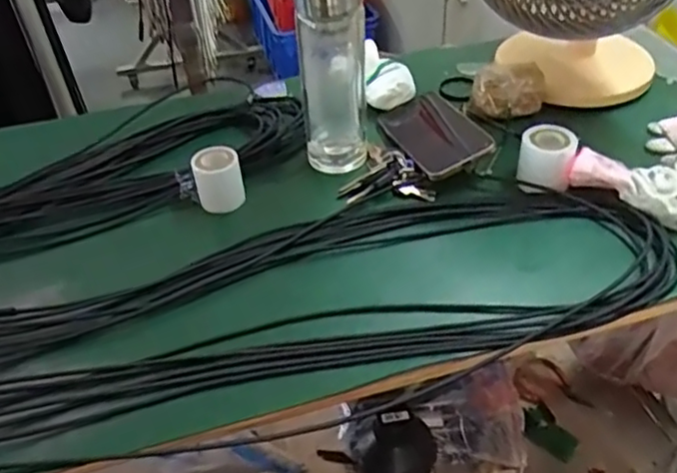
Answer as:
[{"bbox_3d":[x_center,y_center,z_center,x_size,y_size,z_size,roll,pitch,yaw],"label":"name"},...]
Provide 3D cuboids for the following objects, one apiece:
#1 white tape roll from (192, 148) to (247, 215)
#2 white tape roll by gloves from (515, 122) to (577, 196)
[{"bbox_3d":[-0.123,-0.060,0.653,0.047,0.051,0.047,-2,41,2],"label":"white tape roll"},{"bbox_3d":[0.209,-0.079,0.642,0.051,0.046,0.054,-2,41,2],"label":"white tape roll by gloves"}]

